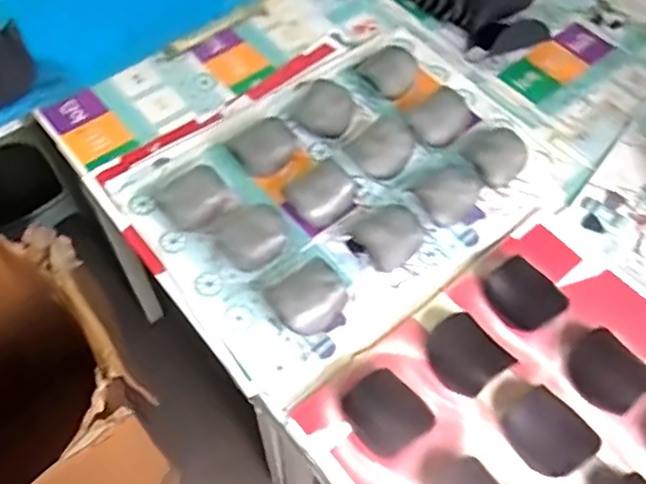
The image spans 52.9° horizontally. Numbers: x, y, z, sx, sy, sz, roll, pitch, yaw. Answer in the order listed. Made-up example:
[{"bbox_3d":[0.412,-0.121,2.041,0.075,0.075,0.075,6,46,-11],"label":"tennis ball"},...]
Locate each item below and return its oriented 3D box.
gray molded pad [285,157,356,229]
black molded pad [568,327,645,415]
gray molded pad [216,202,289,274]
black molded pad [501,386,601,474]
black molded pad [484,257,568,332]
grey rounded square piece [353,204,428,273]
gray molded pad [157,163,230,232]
[{"bbox_3d":[0.000,-0.072,0.921,0.106,0.029,0.084,-38,65,-25],"label":"gray molded pad"},{"bbox_3d":[0.336,0.154,0.768,0.083,0.005,0.091,-38,56,-10],"label":"black molded pad"},{"bbox_3d":[-0.094,-0.008,0.873,0.081,0.019,0.100,32,60,18],"label":"gray molded pad"},{"bbox_3d":[0.251,0.211,0.723,0.079,0.019,0.090,-27,60,-20],"label":"black molded pad"},{"bbox_3d":[0.255,0.067,0.823,0.083,0.035,0.094,-35,63,-24],"label":"black molded pad"},{"bbox_3d":[0.095,-0.009,0.889,0.092,0.014,0.085,-26,60,-19],"label":"grey rounded square piece"},{"bbox_3d":[-0.177,-0.061,0.905,0.088,0.021,0.092,-33,63,-23],"label":"gray molded pad"}]

